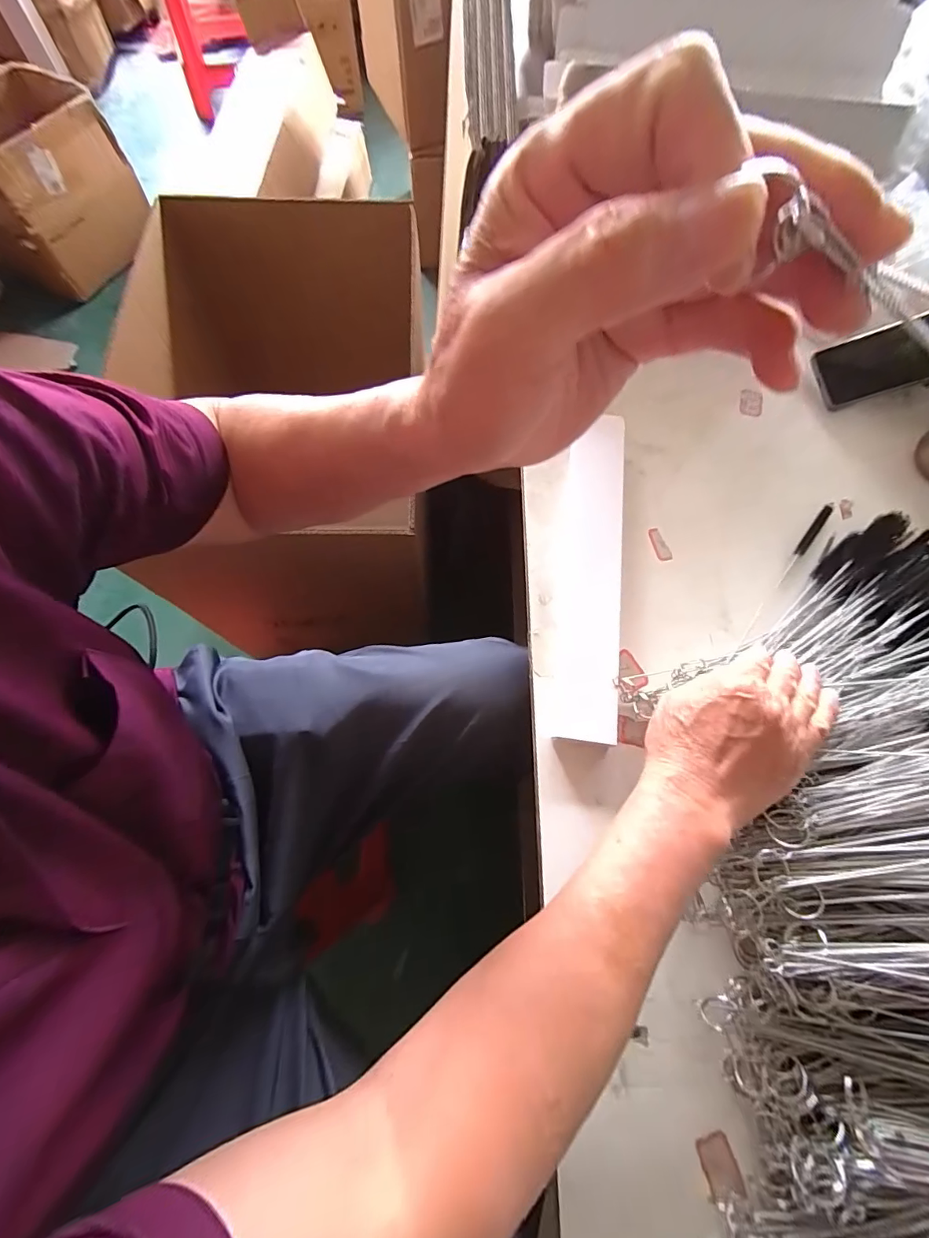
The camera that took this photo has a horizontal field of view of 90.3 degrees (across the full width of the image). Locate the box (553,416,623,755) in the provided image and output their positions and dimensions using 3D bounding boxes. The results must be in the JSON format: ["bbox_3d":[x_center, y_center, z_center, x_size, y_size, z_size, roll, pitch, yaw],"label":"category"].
[{"bbox_3d":[0.121,-0.048,0.440,0.055,0.030,0.319,7,71,1],"label":"box"}]

